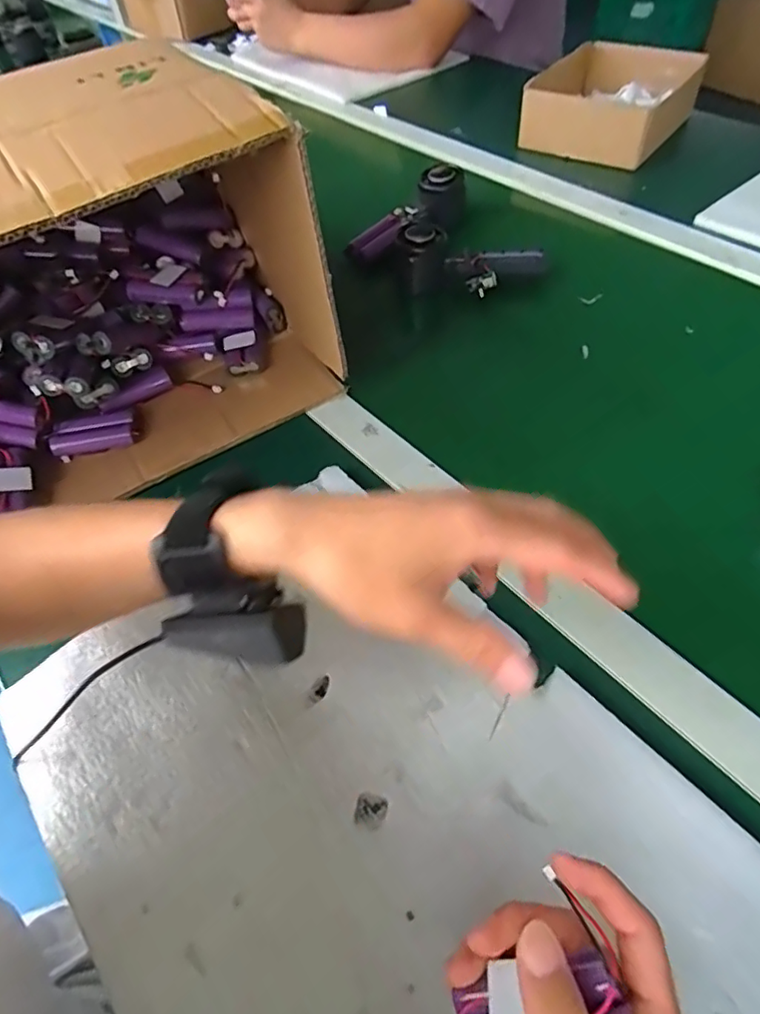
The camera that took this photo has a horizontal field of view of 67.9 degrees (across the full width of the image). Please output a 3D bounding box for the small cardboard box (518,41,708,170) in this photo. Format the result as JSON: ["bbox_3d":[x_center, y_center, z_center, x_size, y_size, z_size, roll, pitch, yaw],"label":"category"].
[{"bbox_3d":[0.318,-0.560,0.785,0.195,0.068,0.213,27,61,23],"label":"small cardboard box"}]

